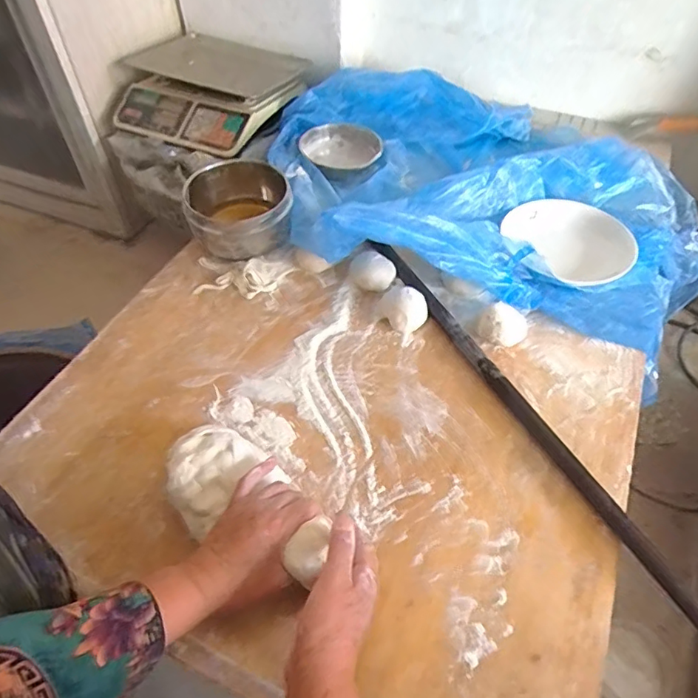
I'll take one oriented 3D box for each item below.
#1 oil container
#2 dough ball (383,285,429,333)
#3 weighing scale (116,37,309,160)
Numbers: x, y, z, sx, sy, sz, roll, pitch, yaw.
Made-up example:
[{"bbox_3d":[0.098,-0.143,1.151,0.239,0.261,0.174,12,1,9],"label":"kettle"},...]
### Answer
[{"bbox_3d":[-0.165,-0.202,0.801,0.151,0.094,0.141,-16,52,-13],"label":"oil container"},{"bbox_3d":[0.076,-0.057,0.715,0.062,0.037,0.058,0,50,0],"label":"dough ball"},{"bbox_3d":[-0.295,-0.547,1.098,0.344,0.102,0.320,23,54,18],"label":"weighing scale"}]

